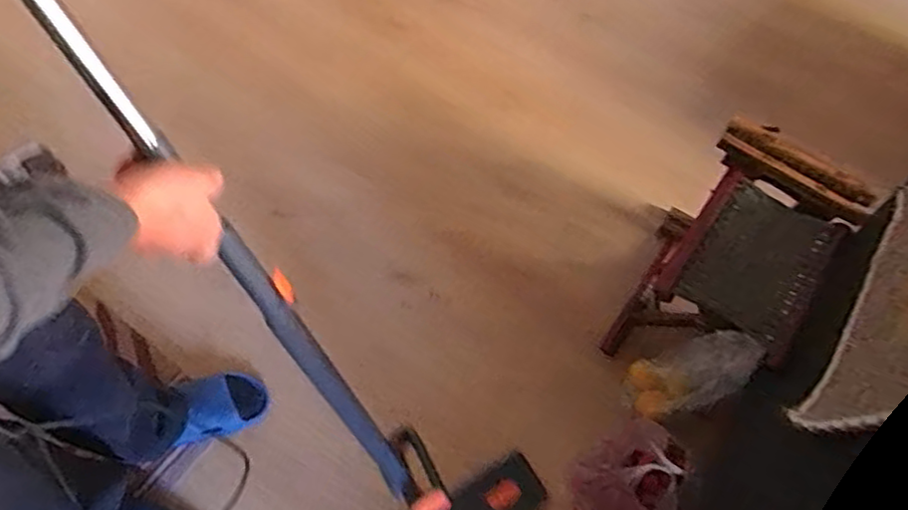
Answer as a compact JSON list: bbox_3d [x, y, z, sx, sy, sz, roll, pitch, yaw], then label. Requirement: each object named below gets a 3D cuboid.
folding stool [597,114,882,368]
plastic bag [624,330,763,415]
[{"bbox_3d":[0.517,0.027,1.230,0.273,0.306,0.408,34,66,12],"label":"folding stool"},{"bbox_3d":[0.437,0.216,1.194,0.258,0.039,0.119,-30,61,29],"label":"plastic bag"}]

